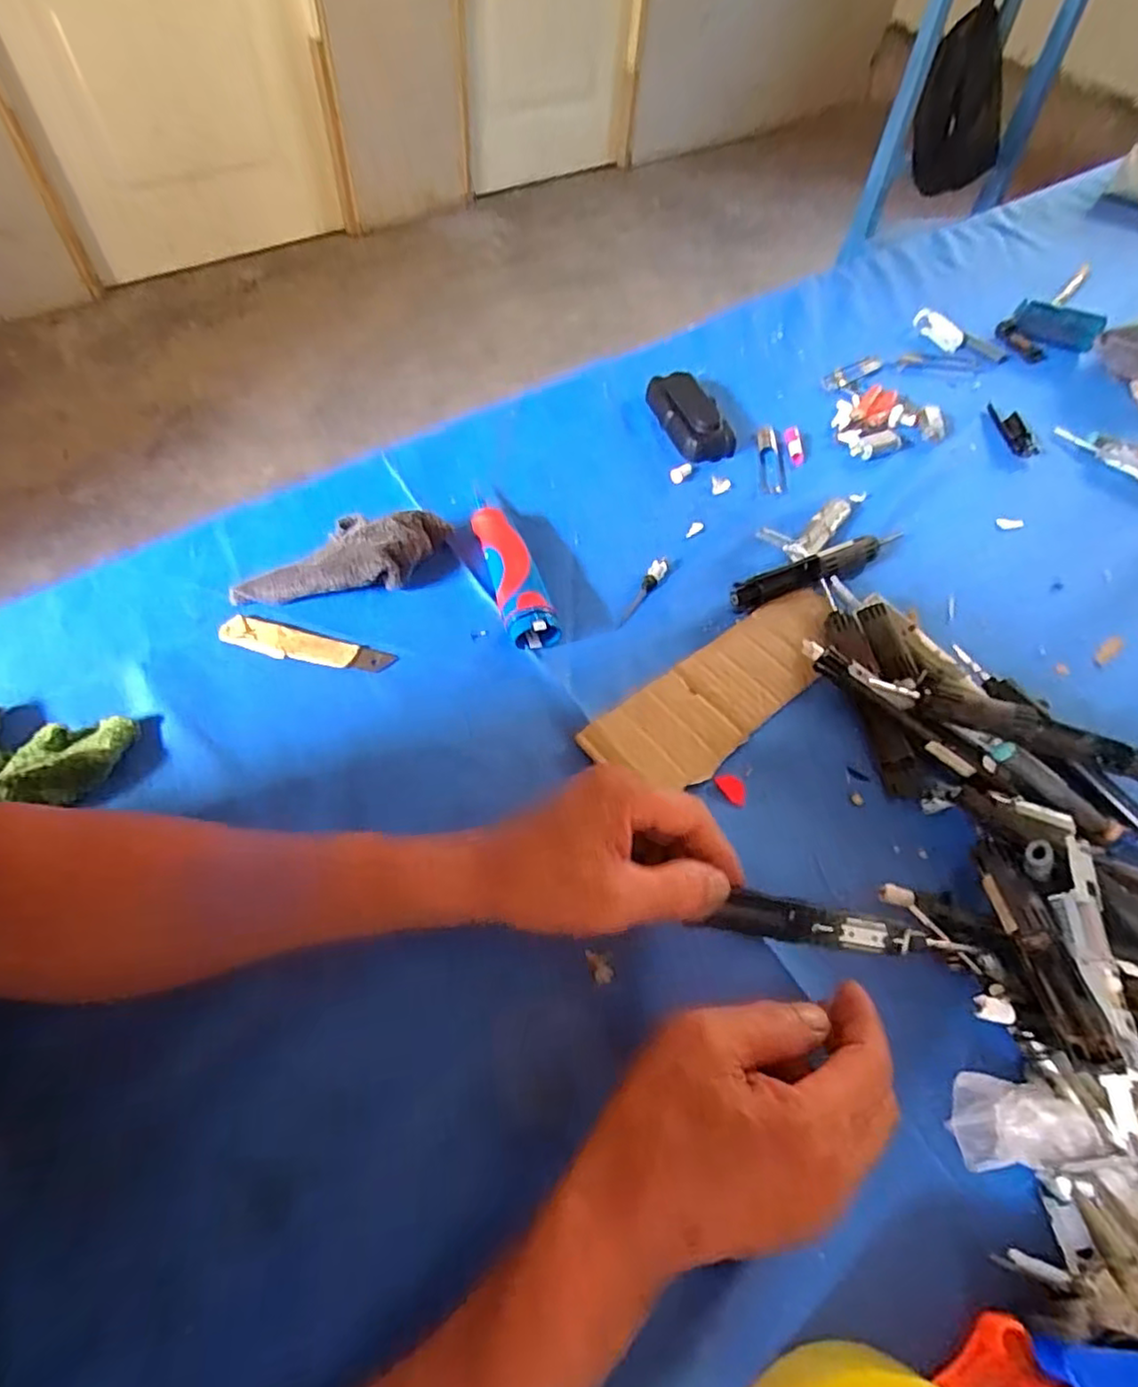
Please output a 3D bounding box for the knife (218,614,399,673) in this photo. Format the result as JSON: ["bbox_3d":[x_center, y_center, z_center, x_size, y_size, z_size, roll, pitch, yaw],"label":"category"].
[{"bbox_3d":[-0.178,-0.031,0.446,0.116,0.005,0.025,14,56,6],"label":"knife"}]

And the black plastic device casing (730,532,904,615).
[{"bbox_3d":[0.191,-0.094,0.497,0.163,0.017,0.021,-21,60,-17],"label":"black plastic device casing"}]

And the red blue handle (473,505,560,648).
[{"bbox_3d":[-0.042,-0.087,0.475,0.034,0.030,0.125,-15,58,-14],"label":"red blue handle"}]

